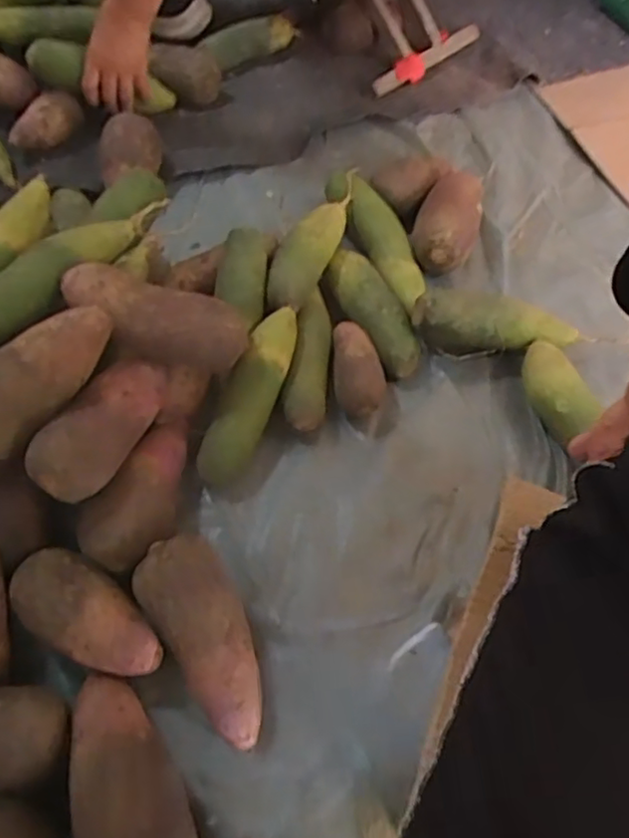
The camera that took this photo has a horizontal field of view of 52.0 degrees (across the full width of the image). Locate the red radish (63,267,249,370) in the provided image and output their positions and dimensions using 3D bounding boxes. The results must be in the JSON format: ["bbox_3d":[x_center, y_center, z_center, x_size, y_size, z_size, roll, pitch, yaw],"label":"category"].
[{"bbox_3d":[-0.151,-0.095,0.608,0.168,0.054,0.071,19,57,-19],"label":"red radish"}]

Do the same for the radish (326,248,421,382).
[{"bbox_3d":[0.068,-0.119,0.740,0.063,0.056,0.176,-18,61,-12],"label":"radish"}]

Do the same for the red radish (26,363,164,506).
[{"bbox_3d":[-0.184,0.002,0.572,0.064,0.056,0.149,18,45,9],"label":"red radish"}]

